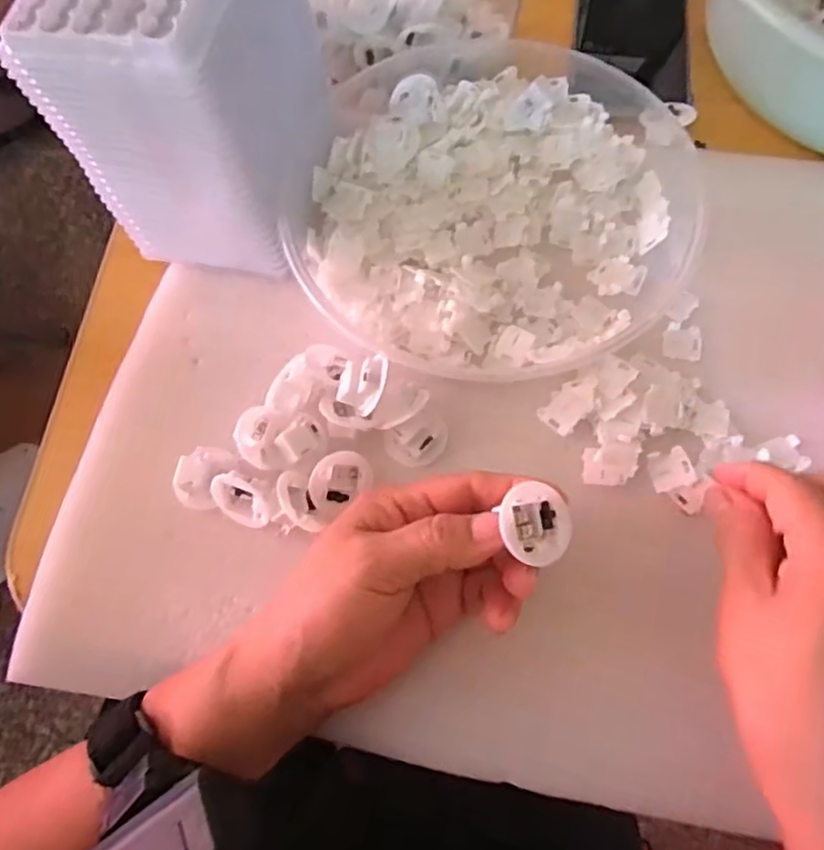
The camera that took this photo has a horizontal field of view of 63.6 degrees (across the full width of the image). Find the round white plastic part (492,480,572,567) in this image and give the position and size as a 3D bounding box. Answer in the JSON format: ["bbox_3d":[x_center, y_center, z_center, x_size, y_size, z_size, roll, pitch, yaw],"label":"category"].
[{"bbox_3d":[0.050,0.040,0.270,0.030,0.011,0.030,7,70,-21],"label":"round white plastic part"}]

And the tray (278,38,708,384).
[{"bbox_3d":[0.047,-0.129,0.383,0.220,0.035,0.215,-1,68,3],"label":"tray"}]

